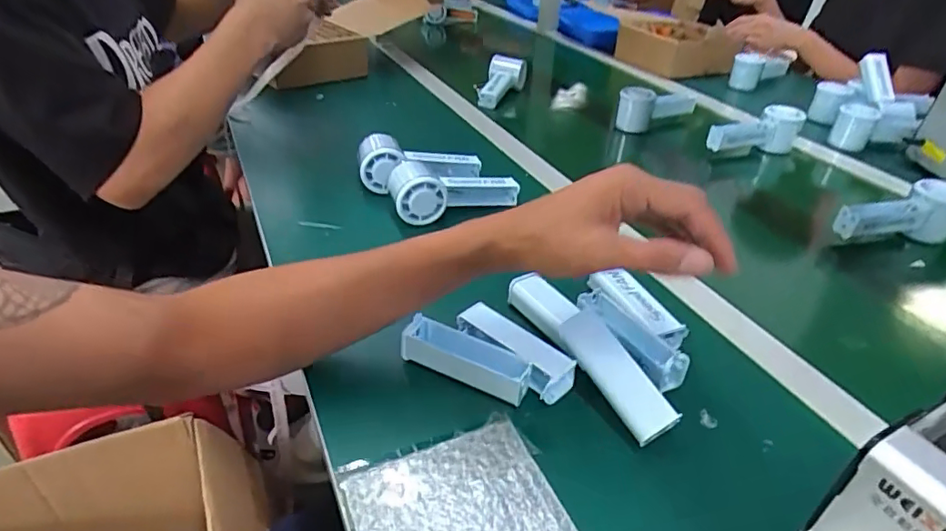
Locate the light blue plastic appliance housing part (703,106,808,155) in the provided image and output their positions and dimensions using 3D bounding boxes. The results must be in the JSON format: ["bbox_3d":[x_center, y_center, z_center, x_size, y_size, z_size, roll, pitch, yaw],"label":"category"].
[{"bbox_3d":[0.425,-0.201,0.832,0.142,0.067,0.051,-12,38,-21],"label":"light blue plastic appliance housing part"}]

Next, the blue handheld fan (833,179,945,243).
[{"bbox_3d":[0.491,-0.059,0.629,0.145,0.063,0.047,-9,37,-17],"label":"blue handheld fan"}]

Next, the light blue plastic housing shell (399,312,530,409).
[{"bbox_3d":[-0.005,0.073,0.426,0.098,0.037,0.029,17,37,18],"label":"light blue plastic housing shell"}]

